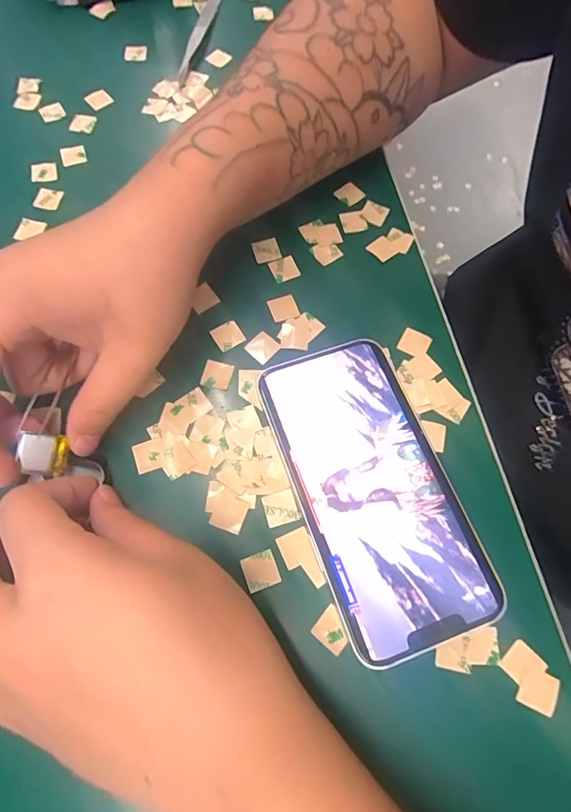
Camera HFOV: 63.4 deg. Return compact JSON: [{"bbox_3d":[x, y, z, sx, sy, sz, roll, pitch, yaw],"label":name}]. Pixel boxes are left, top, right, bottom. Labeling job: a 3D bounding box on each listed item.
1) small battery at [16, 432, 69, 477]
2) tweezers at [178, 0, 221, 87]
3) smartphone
[{"bbox_3d":[-0.108,0.022,0.206,0.004,0.021,0.018,7,89,43],"label":"small battery"},{"bbox_3d":[-0.065,-0.281,0.349,0.010,0.011,0.109,9,68,4],"label":"tweezers"},{"bbox_3d":[0.040,0.036,0.222,0.070,0.008,0.144,-17,69,-7],"label":"smartphone"}]

